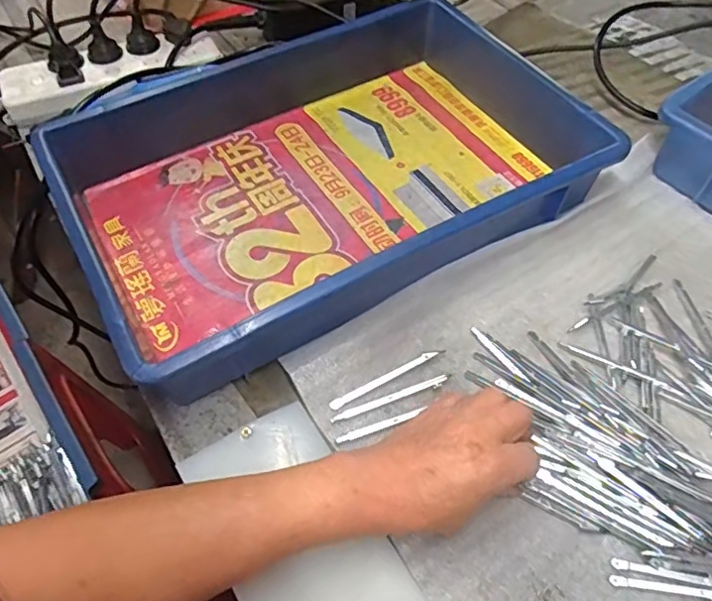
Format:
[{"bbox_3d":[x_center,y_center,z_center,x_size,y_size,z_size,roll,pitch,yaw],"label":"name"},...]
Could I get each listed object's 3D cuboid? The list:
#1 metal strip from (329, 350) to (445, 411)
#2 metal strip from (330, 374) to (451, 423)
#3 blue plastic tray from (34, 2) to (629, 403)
[{"bbox_3d":[0.024,0.057,0.428,0.098,0.004,0.007,-25,58,-17],"label":"metal strip"},{"bbox_3d":[0.027,0.073,0.420,0.093,0.005,0.008,-17,56,-11],"label":"metal strip"},{"bbox_3d":[-0.024,-0.121,0.512,0.428,0.076,0.291,-27,58,-17],"label":"blue plastic tray"}]

